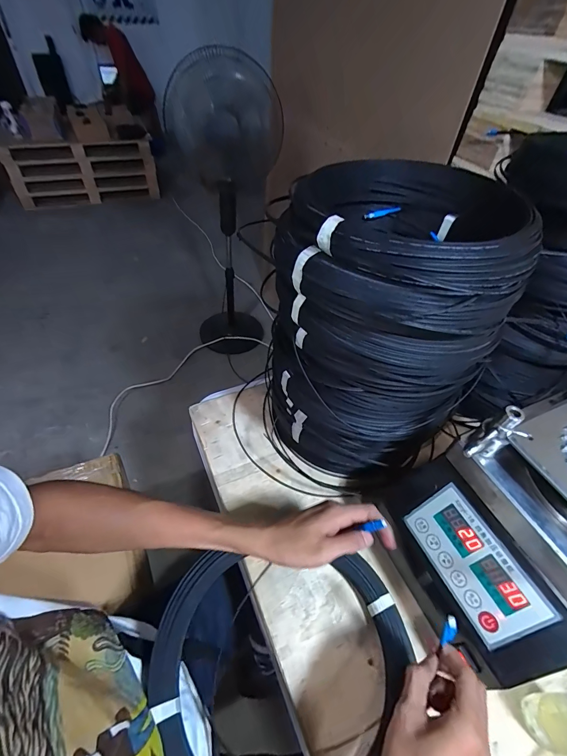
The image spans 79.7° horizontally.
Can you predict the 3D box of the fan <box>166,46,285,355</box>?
[{"bbox_3d":[-0.254,-0.753,1.700,0.419,1.276,0.545,2,48,-3],"label":"fan"}]

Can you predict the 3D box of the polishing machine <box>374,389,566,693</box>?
[{"bbox_3d":[0.309,0.181,0.423,0.266,0.257,0.216,-16,51,-18],"label":"polishing machine"}]

